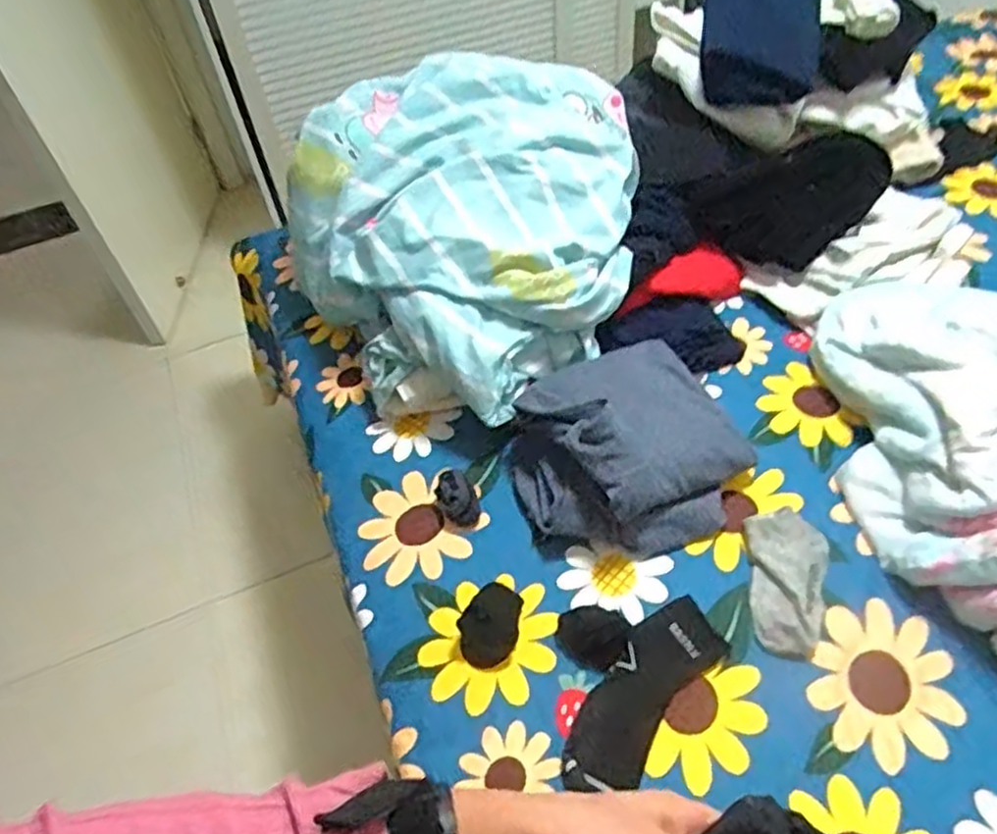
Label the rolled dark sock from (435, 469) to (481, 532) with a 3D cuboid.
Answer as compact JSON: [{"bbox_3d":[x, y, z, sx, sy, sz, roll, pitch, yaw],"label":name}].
[{"bbox_3d":[-0.051,0.102,0.918,0.048,0.045,0.070,-20,50,-12],"label":"rolled dark sock"}]

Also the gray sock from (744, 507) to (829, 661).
[{"bbox_3d":[0.322,0.184,0.821,0.086,0.034,0.173,7,50,11],"label":"gray sock"}]

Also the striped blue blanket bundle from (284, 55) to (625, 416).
[{"bbox_3d":[-0.017,-0.266,1.069,0.474,0.290,0.472,-3,49,3],"label":"striped blue blanket bundle"}]

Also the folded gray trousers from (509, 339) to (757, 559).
[{"bbox_3d":[0.155,0.024,0.901,0.271,0.143,0.255,-18,50,-10],"label":"folded gray trousers"}]

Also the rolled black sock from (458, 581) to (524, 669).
[{"bbox_3d":[-0.008,0.232,0.815,0.062,0.032,0.086,22,55,22],"label":"rolled black sock"}]

